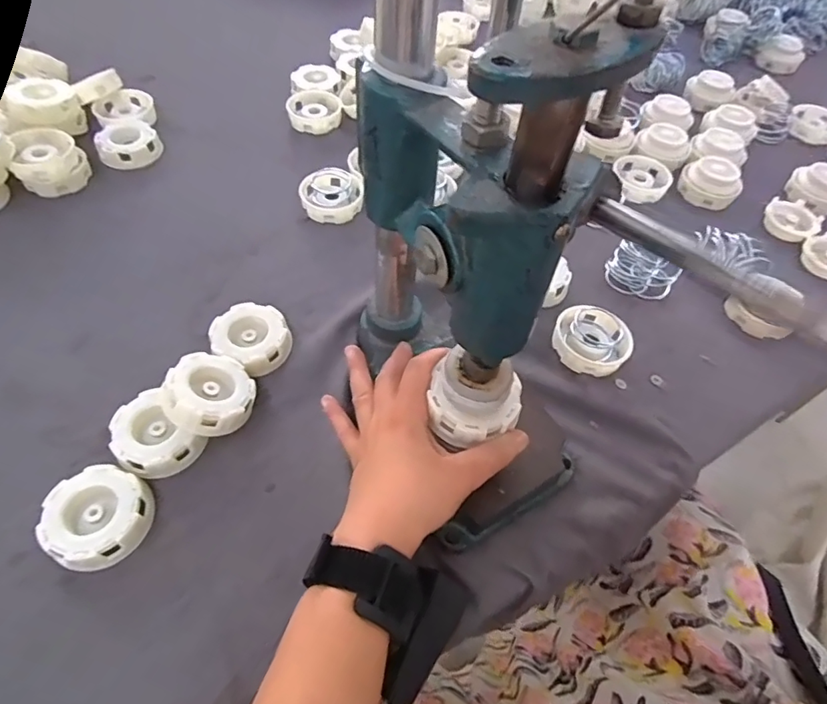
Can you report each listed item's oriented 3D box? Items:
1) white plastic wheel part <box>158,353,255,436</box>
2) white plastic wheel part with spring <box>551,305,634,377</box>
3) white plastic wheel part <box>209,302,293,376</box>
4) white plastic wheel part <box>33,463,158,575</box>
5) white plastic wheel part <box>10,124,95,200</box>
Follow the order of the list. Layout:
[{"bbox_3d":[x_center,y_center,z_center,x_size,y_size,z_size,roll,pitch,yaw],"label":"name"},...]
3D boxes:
[{"bbox_3d":[-0.154,0.033,0.391,0.060,0.028,0.061,23,35,-17],"label":"white plastic wheel part"},{"bbox_3d":[0.157,-0.012,0.452,0.065,0.021,0.064,2,55,-3],"label":"white plastic wheel part with spring"},{"bbox_3d":[-0.138,-0.012,0.438,0.059,0.019,0.065,-30,62,-22],"label":"white plastic wheel part"},{"bbox_3d":[-0.212,0.110,0.346,0.064,0.020,0.063,2,55,-3],"label":"white plastic wheel part"},{"bbox_3d":[-0.378,-0.200,0.538,0.063,0.041,0.072,-2,55,-4],"label":"white plastic wheel part"}]

